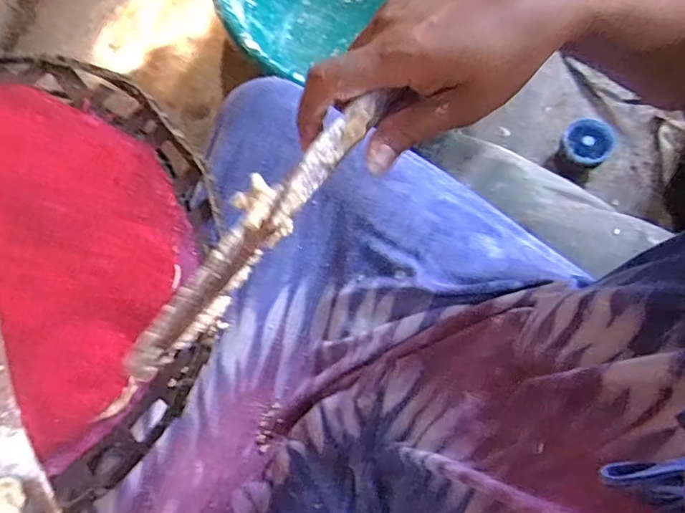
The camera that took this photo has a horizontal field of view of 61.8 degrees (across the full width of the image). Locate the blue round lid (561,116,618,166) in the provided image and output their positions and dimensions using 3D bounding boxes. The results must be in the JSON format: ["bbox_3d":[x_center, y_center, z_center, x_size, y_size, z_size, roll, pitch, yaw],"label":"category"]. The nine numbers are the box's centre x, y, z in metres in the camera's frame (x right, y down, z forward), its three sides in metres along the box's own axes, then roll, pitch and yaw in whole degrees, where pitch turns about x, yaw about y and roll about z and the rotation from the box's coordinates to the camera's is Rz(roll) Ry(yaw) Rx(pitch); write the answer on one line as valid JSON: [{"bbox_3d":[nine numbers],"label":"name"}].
[{"bbox_3d":[0.323,-0.152,0.742,0.070,0.017,0.062,-43,79,-11],"label":"blue round lid"}]

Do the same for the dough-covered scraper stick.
[{"bbox_3d":[-0.031,-0.023,0.253,0.025,0.017,0.178,32,61,10],"label":"dough-covered scraper stick"}]

